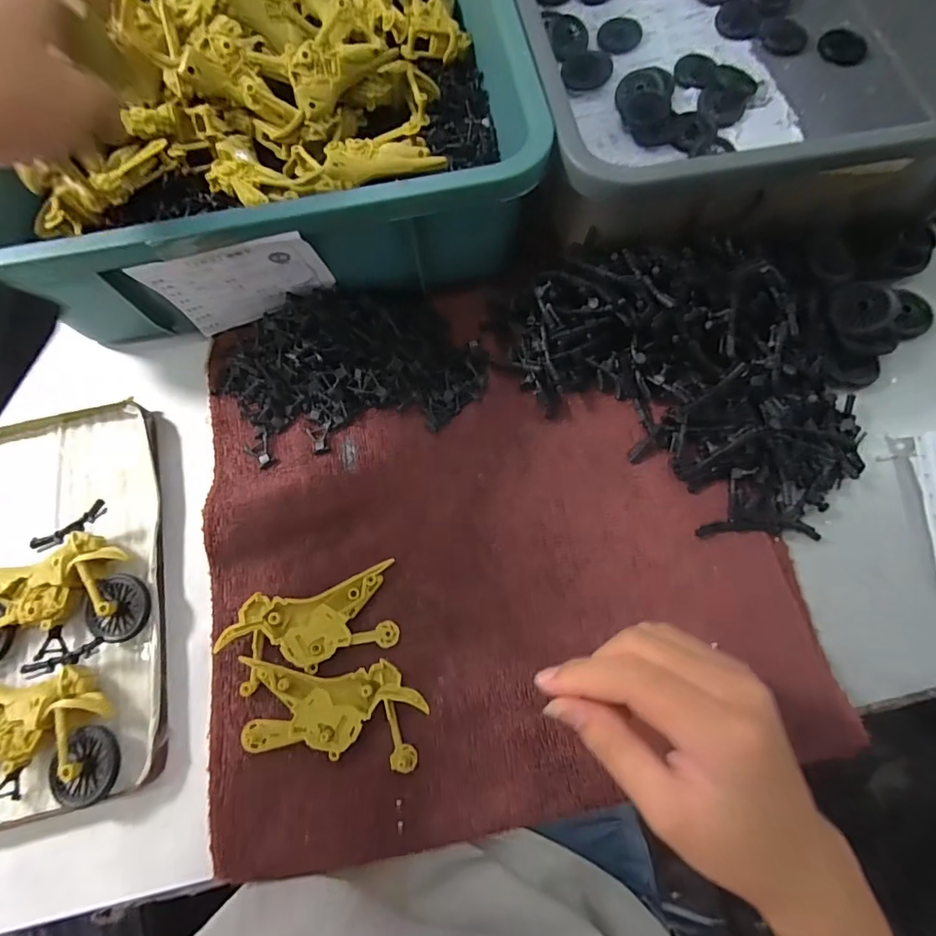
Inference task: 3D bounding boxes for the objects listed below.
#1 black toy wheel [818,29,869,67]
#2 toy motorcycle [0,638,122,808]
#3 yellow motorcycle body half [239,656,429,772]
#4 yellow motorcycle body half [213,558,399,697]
[{"bbox_3d":[0.335,-0.376,0.428,0.041,0.007,0.041,0,72,1],"label":"black toy wheel"},{"bbox_3d":[-0.248,0.147,0.262,0.108,0.024,0.078,-13,72,-3],"label":"toy motorcycle"},{"bbox_3d":[-0.078,0.135,0.268,0.103,0.011,0.049,5,73,3],"label":"yellow motorcycle body half"},{"bbox_3d":[-0.092,0.092,0.280,0.100,0.012,0.048,-18,73,-4],"label":"yellow motorcycle body half"}]

